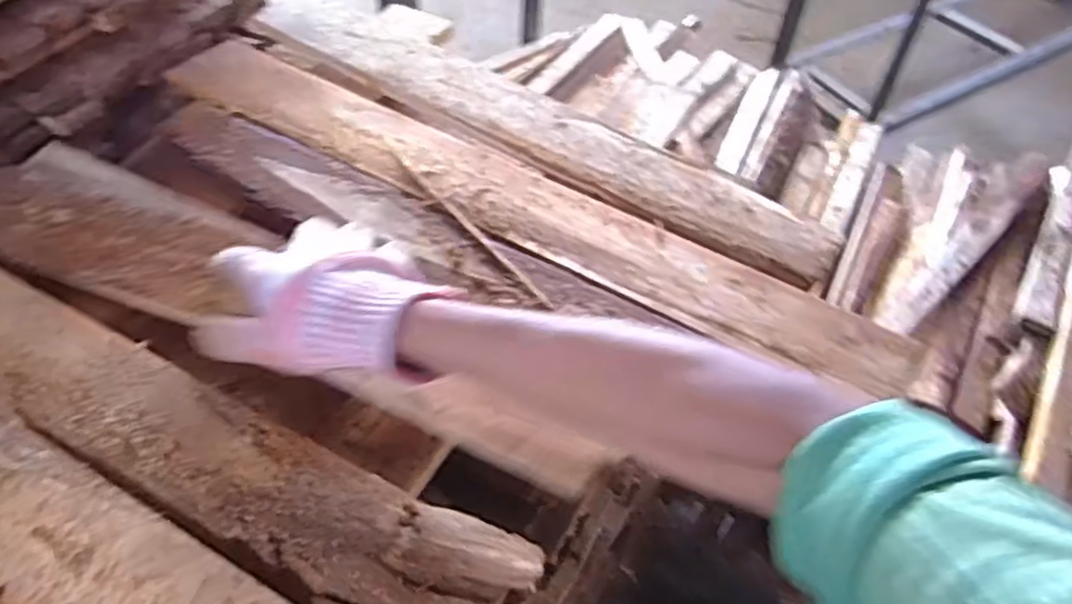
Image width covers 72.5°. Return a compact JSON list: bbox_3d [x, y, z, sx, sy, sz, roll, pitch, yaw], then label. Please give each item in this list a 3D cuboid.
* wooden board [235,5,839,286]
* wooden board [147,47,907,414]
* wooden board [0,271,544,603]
[{"bbox_3d":[-0.021,-0.162,0.625,0.568,0.015,0.077,29,54,22],"label":"wooden board"},{"bbox_3d":[-0.037,-0.086,0.562,0.638,0.008,0.079,25,52,19],"label":"wooden board"},{"bbox_3d":[-0.232,0.062,0.424,0.481,0.011,0.072,21,51,16],"label":"wooden board"}]

